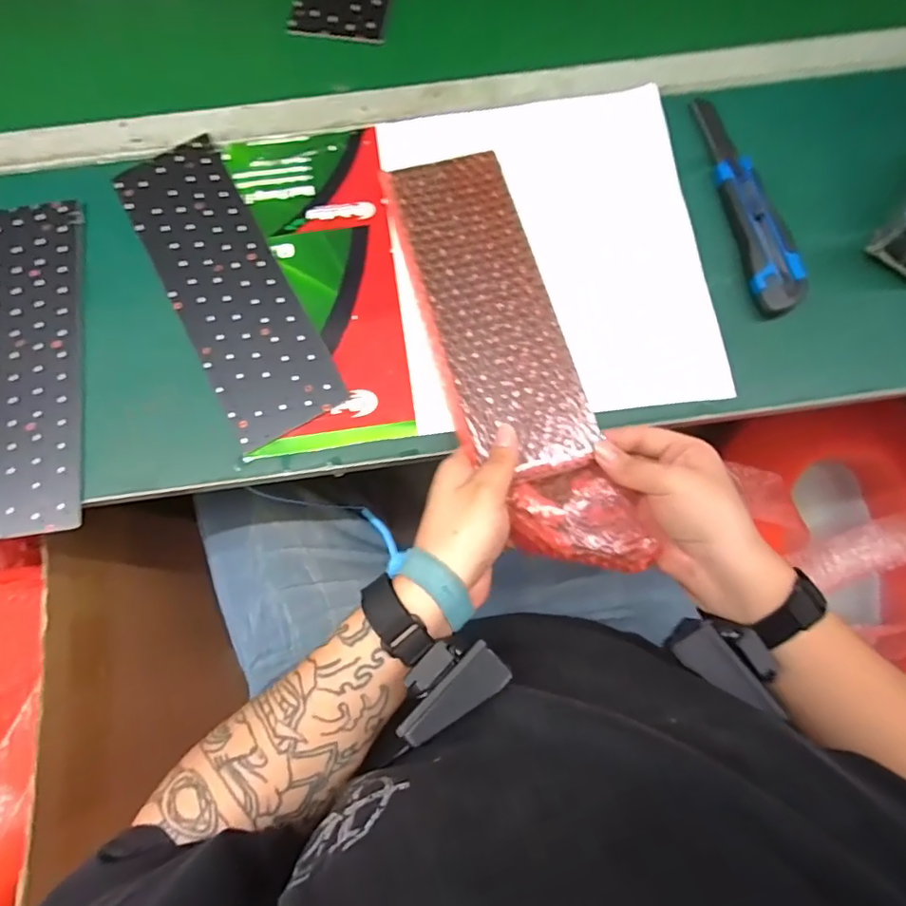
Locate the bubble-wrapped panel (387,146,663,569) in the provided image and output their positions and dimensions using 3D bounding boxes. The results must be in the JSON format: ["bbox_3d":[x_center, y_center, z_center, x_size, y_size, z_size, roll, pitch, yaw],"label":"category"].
[{"bbox_3d":[0.038,-0.079,0.406,0.103,0.024,0.355,-19,76,-4],"label":"bubble-wrapped panel"}]

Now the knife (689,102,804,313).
[{"bbox_3d":[0.247,-0.211,0.441,0.036,0.016,0.199,-11,78,-2],"label":"knife"}]

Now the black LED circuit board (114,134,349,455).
[{"bbox_3d":[-0.188,-0.142,0.440,0.090,0.009,0.276,-28,77,-6],"label":"black LED circuit board"}]

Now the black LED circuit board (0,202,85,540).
[{"bbox_3d":[-0.348,-0.073,0.428,0.095,0.004,0.276,-7,78,-3],"label":"black LED circuit board"}]

